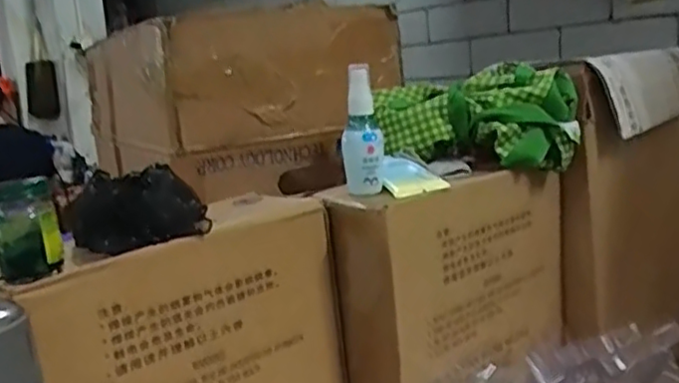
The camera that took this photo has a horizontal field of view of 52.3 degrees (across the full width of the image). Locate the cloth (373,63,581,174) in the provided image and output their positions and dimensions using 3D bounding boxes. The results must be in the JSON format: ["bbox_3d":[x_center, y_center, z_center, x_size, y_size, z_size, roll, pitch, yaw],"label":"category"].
[{"bbox_3d":[0.144,-0.078,0.755,0.218,0.092,0.103,0,11,27],"label":"cloth"}]

